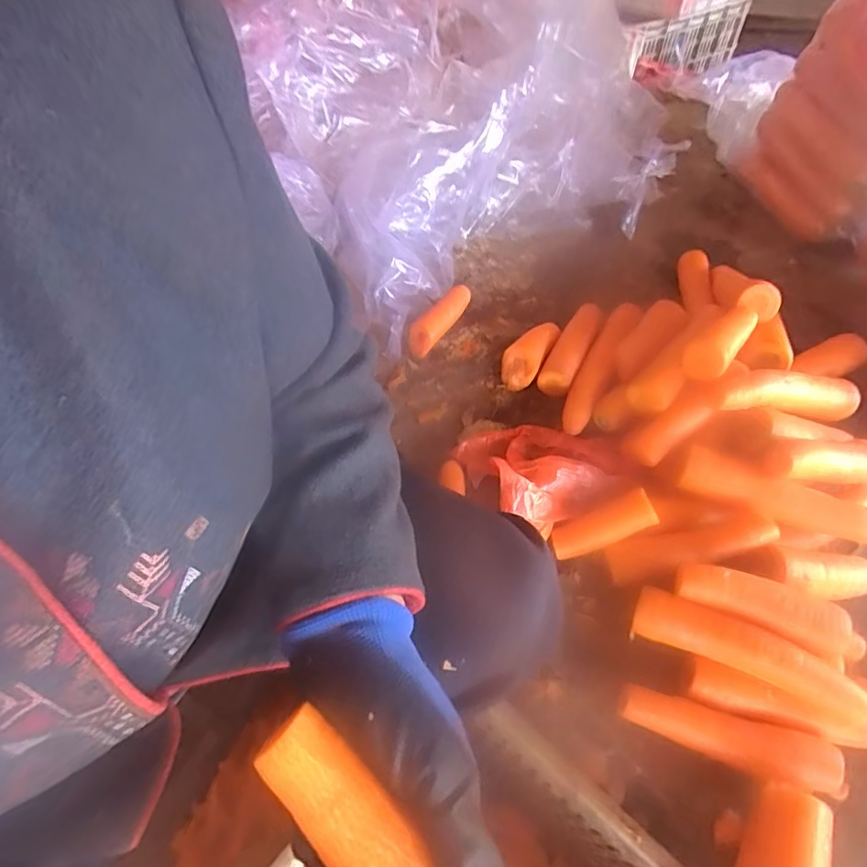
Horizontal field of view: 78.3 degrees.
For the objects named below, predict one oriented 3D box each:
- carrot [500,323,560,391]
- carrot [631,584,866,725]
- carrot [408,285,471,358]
[{"bbox_3d":[0.116,-0.097,0.651,0.044,0.032,0.102,26,58,15],"label":"carrot"},{"bbox_3d":[0.254,0.177,0.433,0.174,0.040,0.040,24,58,13],"label":"carrot"},{"bbox_3d":[0.010,-0.146,0.690,0.040,0.036,0.120,28,59,16],"label":"carrot"}]

